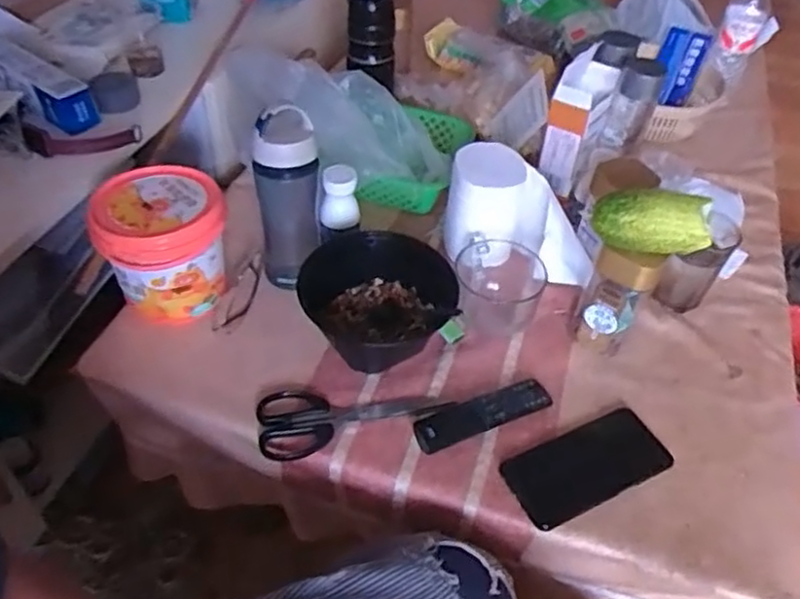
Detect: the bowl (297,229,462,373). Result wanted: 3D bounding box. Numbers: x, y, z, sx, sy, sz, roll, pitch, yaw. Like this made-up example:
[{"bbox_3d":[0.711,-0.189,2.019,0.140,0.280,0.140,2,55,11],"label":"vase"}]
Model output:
[{"bbox_3d":[-0.021,-0.010,0.751,0.173,0.077,0.149,-4,47,-8],"label":"bowl"}]

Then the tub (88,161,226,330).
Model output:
[{"bbox_3d":[-0.254,-0.060,0.746,0.129,0.124,0.127,2,46,-2],"label":"tub"}]

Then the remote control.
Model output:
[{"bbox_3d":[0.086,0.114,0.688,0.153,0.023,0.037,-19,50,-20],"label":"remote control"}]

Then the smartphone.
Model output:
[{"bbox_3d":[0.182,0.162,0.663,0.162,0.014,0.075,-19,50,-20],"label":"smartphone"}]

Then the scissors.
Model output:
[{"bbox_3d":[-0.047,0.110,0.691,0.190,0.010,0.071,-10,48,-13],"label":"scissors"}]

